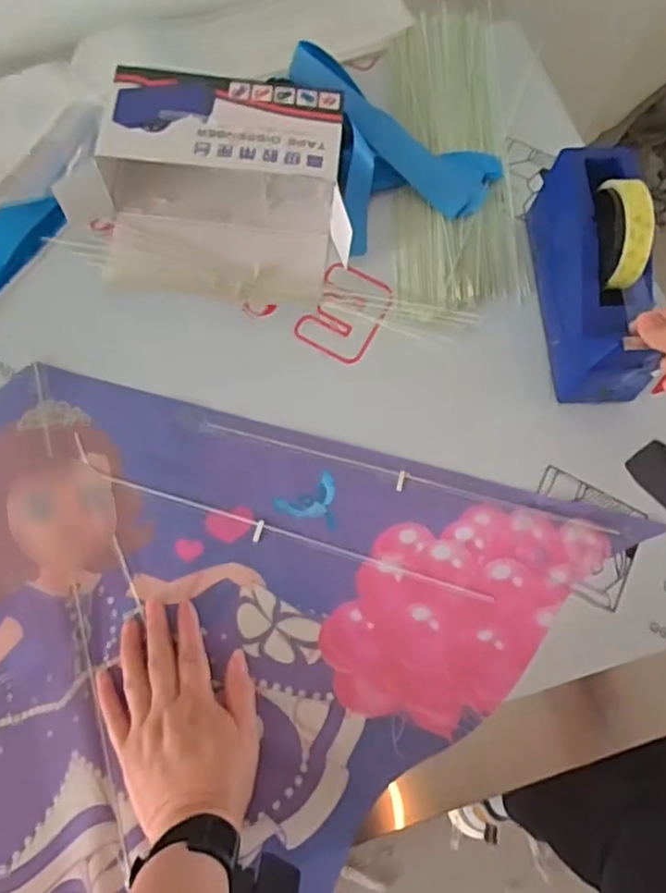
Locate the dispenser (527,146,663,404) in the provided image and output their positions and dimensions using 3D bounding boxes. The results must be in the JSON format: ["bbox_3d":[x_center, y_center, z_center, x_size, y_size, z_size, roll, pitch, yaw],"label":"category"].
[{"bbox_3d":[0.225,-0.146,0.543,0.063,0.121,0.208,-3,85,-3],"label":"dispenser"}]

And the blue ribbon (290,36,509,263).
[{"bbox_3d":[0.068,-0.316,0.632,0.173,0.055,0.216,-17,73,-8],"label":"blue ribbon"}]

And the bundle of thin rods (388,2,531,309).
[{"bbox_3d":[0.120,-0.312,0.654,0.126,0.021,0.376,-1,71,-2],"label":"bundle of thin rods"}]

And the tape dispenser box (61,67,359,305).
[{"bbox_3d":[-0.116,-0.238,0.583,0.242,0.080,0.182,3,71,-1],"label":"tape dispenser box"}]

